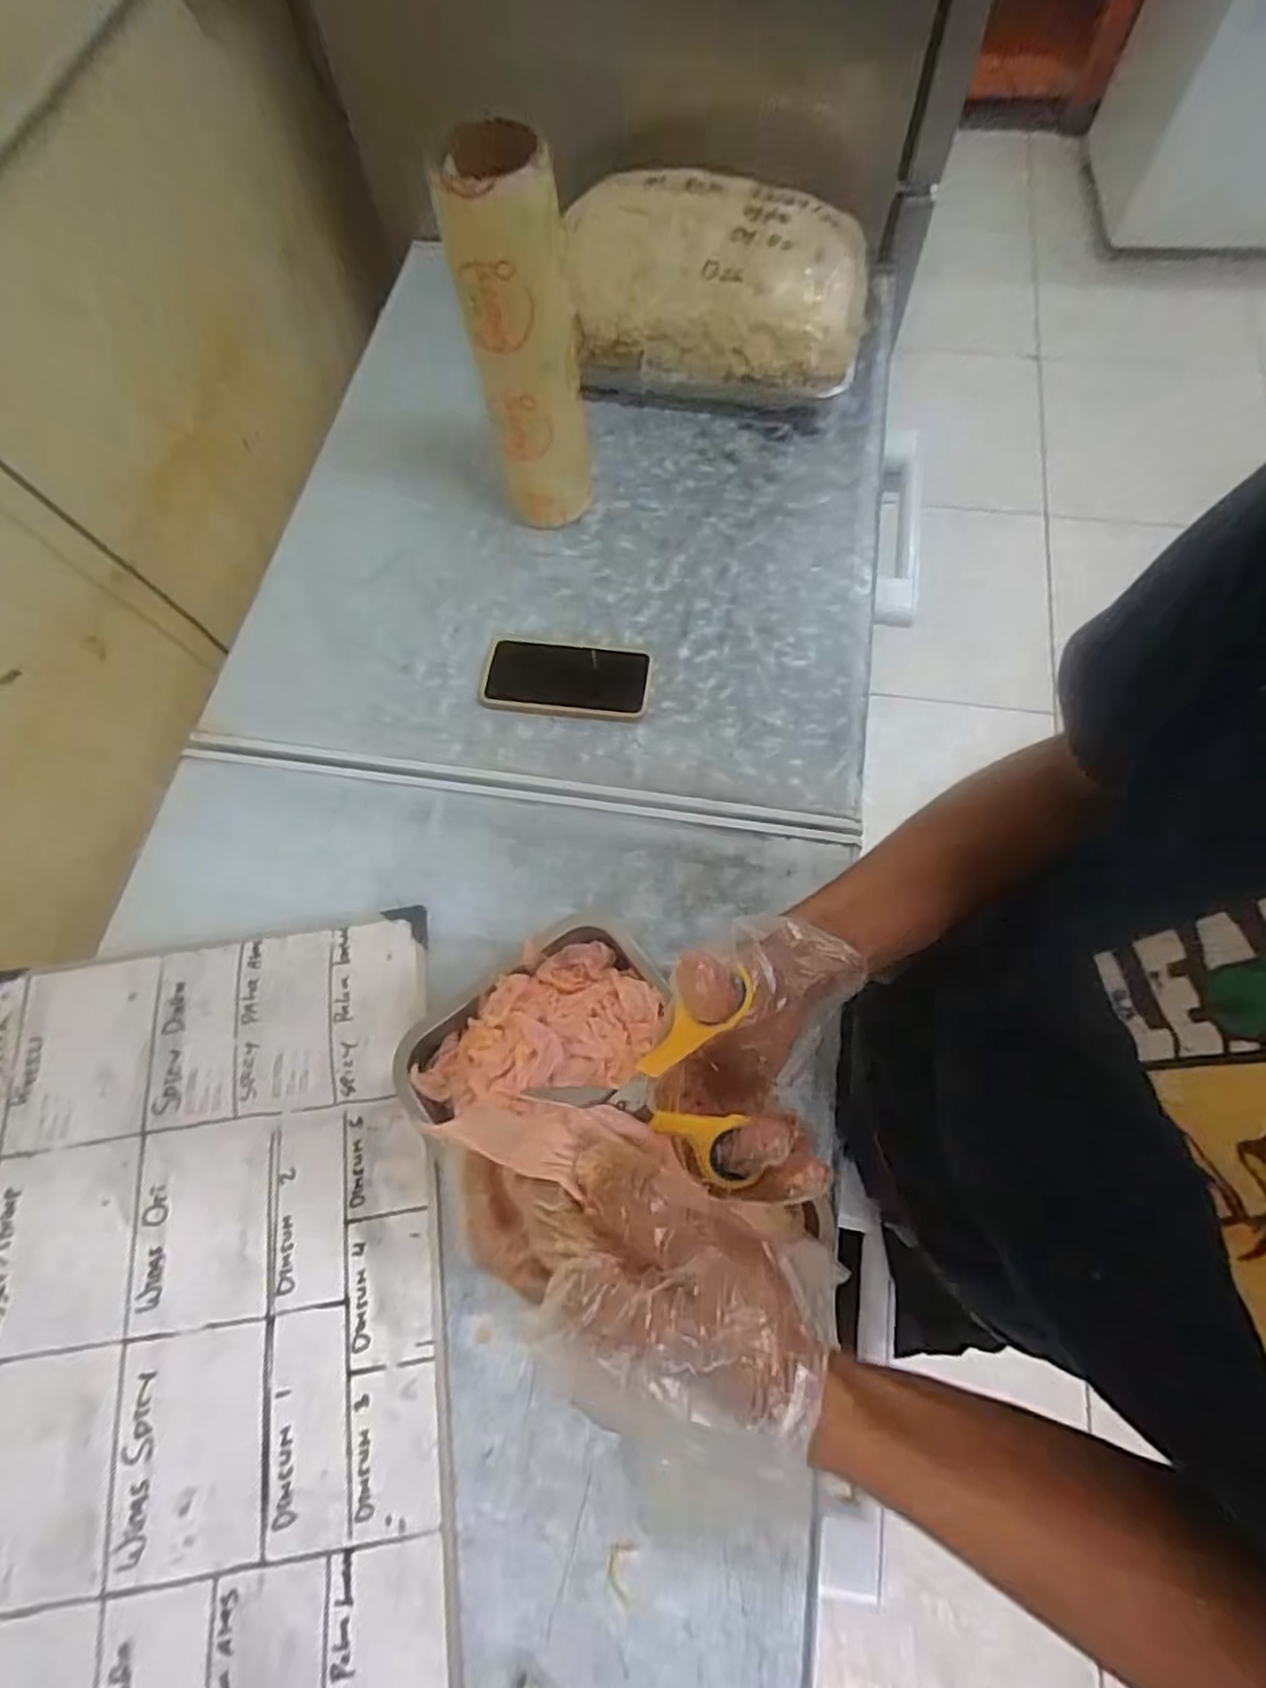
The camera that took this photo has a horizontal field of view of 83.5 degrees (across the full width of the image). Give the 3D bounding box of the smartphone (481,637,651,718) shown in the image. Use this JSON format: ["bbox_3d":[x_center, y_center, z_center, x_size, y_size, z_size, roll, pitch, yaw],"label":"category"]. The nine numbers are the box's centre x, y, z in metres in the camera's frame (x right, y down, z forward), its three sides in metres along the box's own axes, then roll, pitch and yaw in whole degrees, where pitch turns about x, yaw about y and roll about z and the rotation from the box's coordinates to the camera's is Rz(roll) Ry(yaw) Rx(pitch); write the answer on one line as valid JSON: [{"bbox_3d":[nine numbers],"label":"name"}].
[{"bbox_3d":[-0.066,-0.169,0.715,0.163,0.013,0.083,6,69,5],"label":"smartphone"}]

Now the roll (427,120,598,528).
[{"bbox_3d":[-0.095,-0.438,0.658,0.090,0.321,0.083,-1,69,2],"label":"roll"}]

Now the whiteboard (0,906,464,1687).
[{"bbox_3d":[-0.343,0.356,0.523,0.404,0.013,0.587,-8,69,-1],"label":"whiteboard"}]

